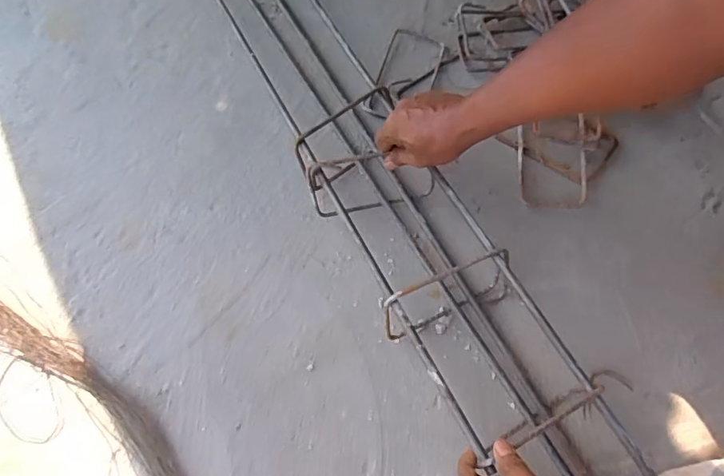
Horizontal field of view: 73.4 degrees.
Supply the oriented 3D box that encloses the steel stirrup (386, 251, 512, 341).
[{"bbox_3d":[0.095,0.065,0.531,0.154,0.091,0.039,-23,69,-6],"label":"steel stirrup"}]

